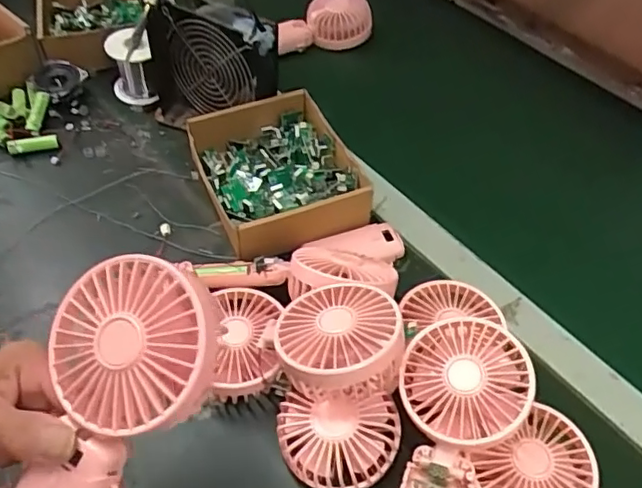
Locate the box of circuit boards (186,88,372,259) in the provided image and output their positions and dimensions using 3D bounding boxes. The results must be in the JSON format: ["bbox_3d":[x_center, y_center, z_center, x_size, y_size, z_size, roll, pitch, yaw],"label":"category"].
[{"bbox_3d":[-0.048,-0.073,0.610,0.146,0.053,0.177,-18,52,-17],"label":"box of circuit boards"}]

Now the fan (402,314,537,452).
[{"bbox_3d":[0.104,0.100,0.417,0.085,0.036,0.085,-8,56,12],"label":"fan"}]

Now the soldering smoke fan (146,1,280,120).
[{"bbox_3d":[-0.122,-0.192,0.664,0.145,0.132,0.072,16,51,11],"label":"soldering smoke fan"}]

